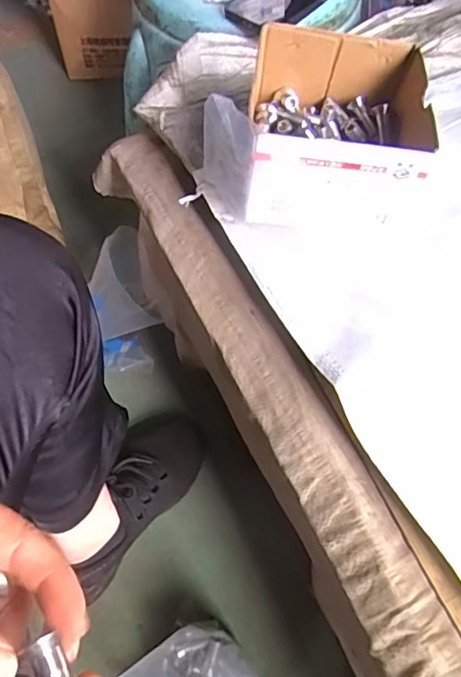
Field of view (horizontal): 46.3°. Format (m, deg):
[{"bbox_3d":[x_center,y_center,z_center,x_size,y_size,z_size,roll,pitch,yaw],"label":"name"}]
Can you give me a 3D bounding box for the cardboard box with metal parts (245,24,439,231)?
[{"bbox_3d":[0.084,-0.165,0.436,0.131,0.099,0.150,4,62,1],"label":"cardboard box with metal parts"}]

